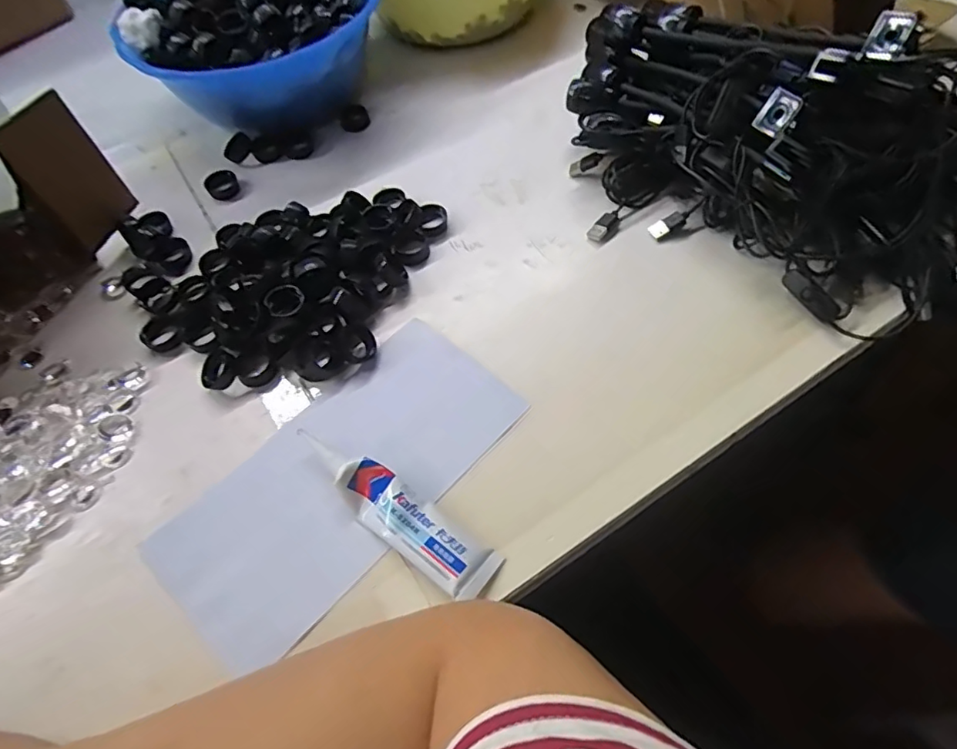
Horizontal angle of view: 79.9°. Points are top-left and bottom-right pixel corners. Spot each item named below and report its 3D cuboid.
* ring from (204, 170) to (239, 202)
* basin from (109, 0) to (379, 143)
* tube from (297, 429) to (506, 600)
[{"bbox_3d":[-0.237,-0.174,0.530,0.027,0.022,0.021,-28,61,-14],"label":"ring"},{"bbox_3d":[-0.214,-0.333,0.577,0.229,0.104,0.229,-1,58,2],"label":"basin"},{"bbox_3d":[-0.054,0.080,0.347,0.147,0.023,0.034,32,65,21],"label":"tube"}]

